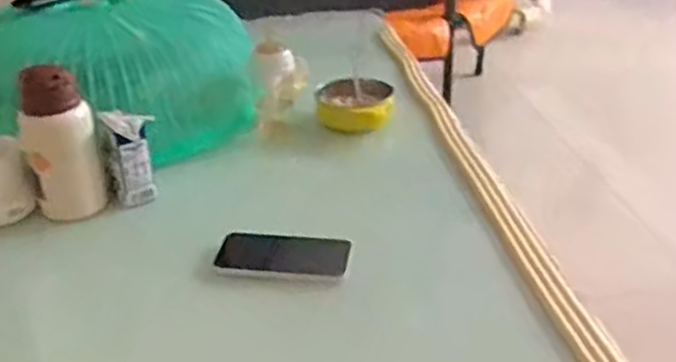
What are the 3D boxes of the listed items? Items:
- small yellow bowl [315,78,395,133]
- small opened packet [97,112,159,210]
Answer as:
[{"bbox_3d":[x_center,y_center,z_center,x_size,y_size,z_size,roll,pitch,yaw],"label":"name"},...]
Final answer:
[{"bbox_3d":[0.025,-0.110,1.062,0.110,0.050,0.087,1,30,5],"label":"small yellow bowl"},{"bbox_3d":[-0.249,-0.028,0.874,0.051,0.117,0.040,-17,33,-25],"label":"small opened packet"}]

